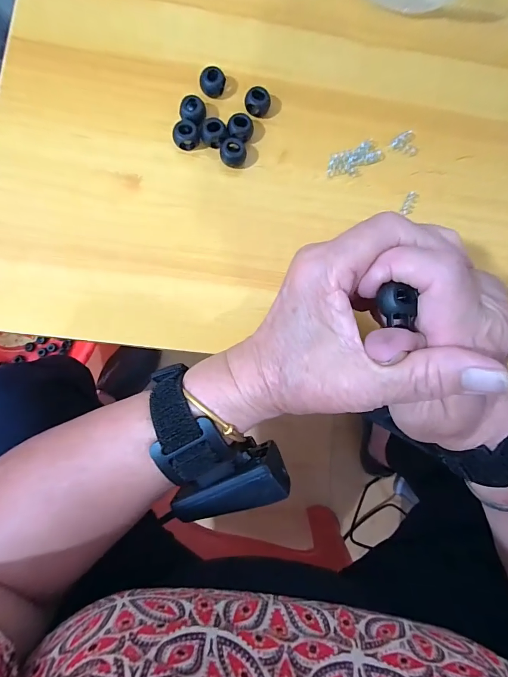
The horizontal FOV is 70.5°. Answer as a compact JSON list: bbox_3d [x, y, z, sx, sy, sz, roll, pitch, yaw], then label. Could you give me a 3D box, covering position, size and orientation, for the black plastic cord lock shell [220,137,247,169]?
[{"bbox_3d":[-0.014,-0.124,0.241,0.017,0.015,0.014,5,84,-4],"label":"black plastic cord lock shell"}]

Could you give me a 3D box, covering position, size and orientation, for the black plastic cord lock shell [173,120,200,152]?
[{"bbox_3d":[-0.045,-0.135,0.241,0.017,0.012,0.015,-2,84,-5],"label":"black plastic cord lock shell"}]

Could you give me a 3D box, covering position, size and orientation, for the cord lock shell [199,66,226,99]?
[{"bbox_3d":[-0.028,-0.174,0.244,0.015,0.012,0.014,1,84,-5],"label":"cord lock shell"}]

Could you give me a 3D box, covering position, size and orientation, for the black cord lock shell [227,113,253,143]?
[{"bbox_3d":[-0.009,-0.142,0.243,0.017,0.012,0.014,-1,84,-5],"label":"black cord lock shell"}]

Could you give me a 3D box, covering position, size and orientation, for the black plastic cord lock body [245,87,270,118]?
[{"bbox_3d":[0.002,-0.162,0.247,0.015,0.013,0.014,1,84,-5],"label":"black plastic cord lock body"}]

